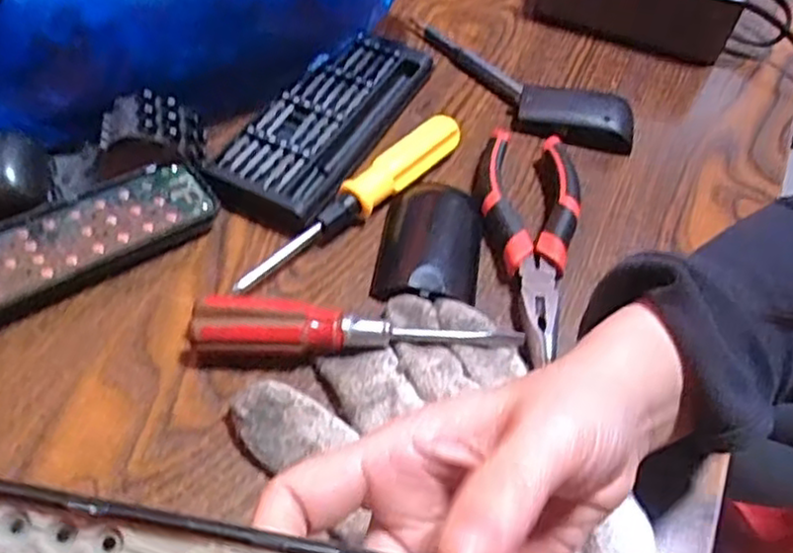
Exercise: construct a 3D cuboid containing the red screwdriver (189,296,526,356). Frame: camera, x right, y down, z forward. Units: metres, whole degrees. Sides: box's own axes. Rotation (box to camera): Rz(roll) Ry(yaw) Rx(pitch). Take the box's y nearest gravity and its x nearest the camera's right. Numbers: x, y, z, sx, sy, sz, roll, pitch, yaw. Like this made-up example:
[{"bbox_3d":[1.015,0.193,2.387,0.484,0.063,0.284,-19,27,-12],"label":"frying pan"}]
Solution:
[{"bbox_3d":[-0.017,0.025,0.311,0.139,0.022,0.020,3,52,-4],"label":"red screwdriver"}]

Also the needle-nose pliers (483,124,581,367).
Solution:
[{"bbox_3d":[0.065,-0.021,0.354,0.047,0.021,0.140,12,52,3],"label":"needle-nose pliers"}]

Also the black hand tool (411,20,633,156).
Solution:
[{"bbox_3d":[0.071,-0.117,0.440,0.159,0.018,0.047,29,55,16],"label":"black hand tool"}]

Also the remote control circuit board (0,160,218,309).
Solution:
[{"bbox_3d":[-0.158,-0.011,0.326,0.149,0.017,0.041,-29,61,-25],"label":"remote control circuit board"}]

